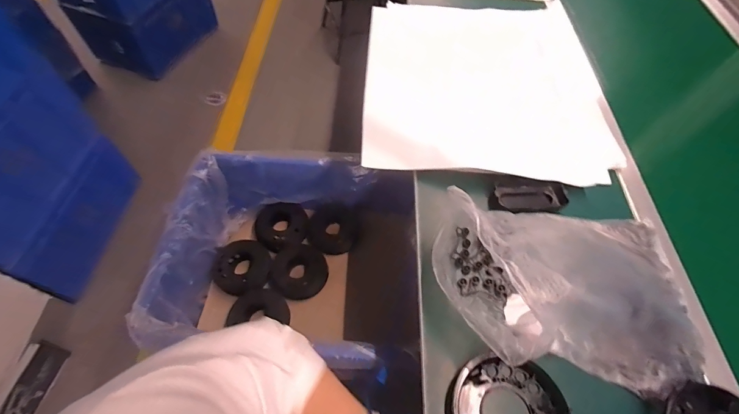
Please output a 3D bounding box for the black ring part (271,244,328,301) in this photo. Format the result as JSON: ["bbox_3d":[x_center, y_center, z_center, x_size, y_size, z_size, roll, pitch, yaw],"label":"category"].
[{"bbox_3d":[-0.170,0.156,0.860,0.134,0.020,0.129,1,58,-2],"label":"black ring part"}]

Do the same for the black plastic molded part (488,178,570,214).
[{"bbox_3d":[0.250,-0.017,0.559,0.115,0.017,0.062,7,58,1],"label":"black plastic molded part"}]

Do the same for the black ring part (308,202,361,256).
[{"bbox_3d":[-0.091,0.056,0.893,0.125,0.027,0.121,13,75,7],"label":"black ring part"}]

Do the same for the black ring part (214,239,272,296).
[{"bbox_3d":[-0.300,0.140,0.841,0.123,0.048,0.135,9,62,-22],"label":"black ring part"}]

